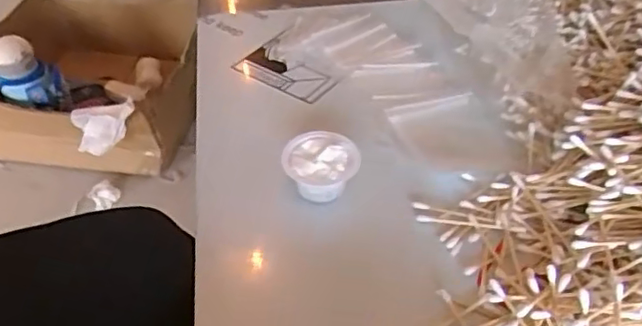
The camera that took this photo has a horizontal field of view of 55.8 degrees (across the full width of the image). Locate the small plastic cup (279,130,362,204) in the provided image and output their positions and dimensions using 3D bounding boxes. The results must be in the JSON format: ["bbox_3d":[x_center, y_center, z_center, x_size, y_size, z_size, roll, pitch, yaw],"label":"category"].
[{"bbox_3d":[0.001,0.006,0.438,0.051,0.039,0.050,-3,46,3],"label":"small plastic cup"}]

